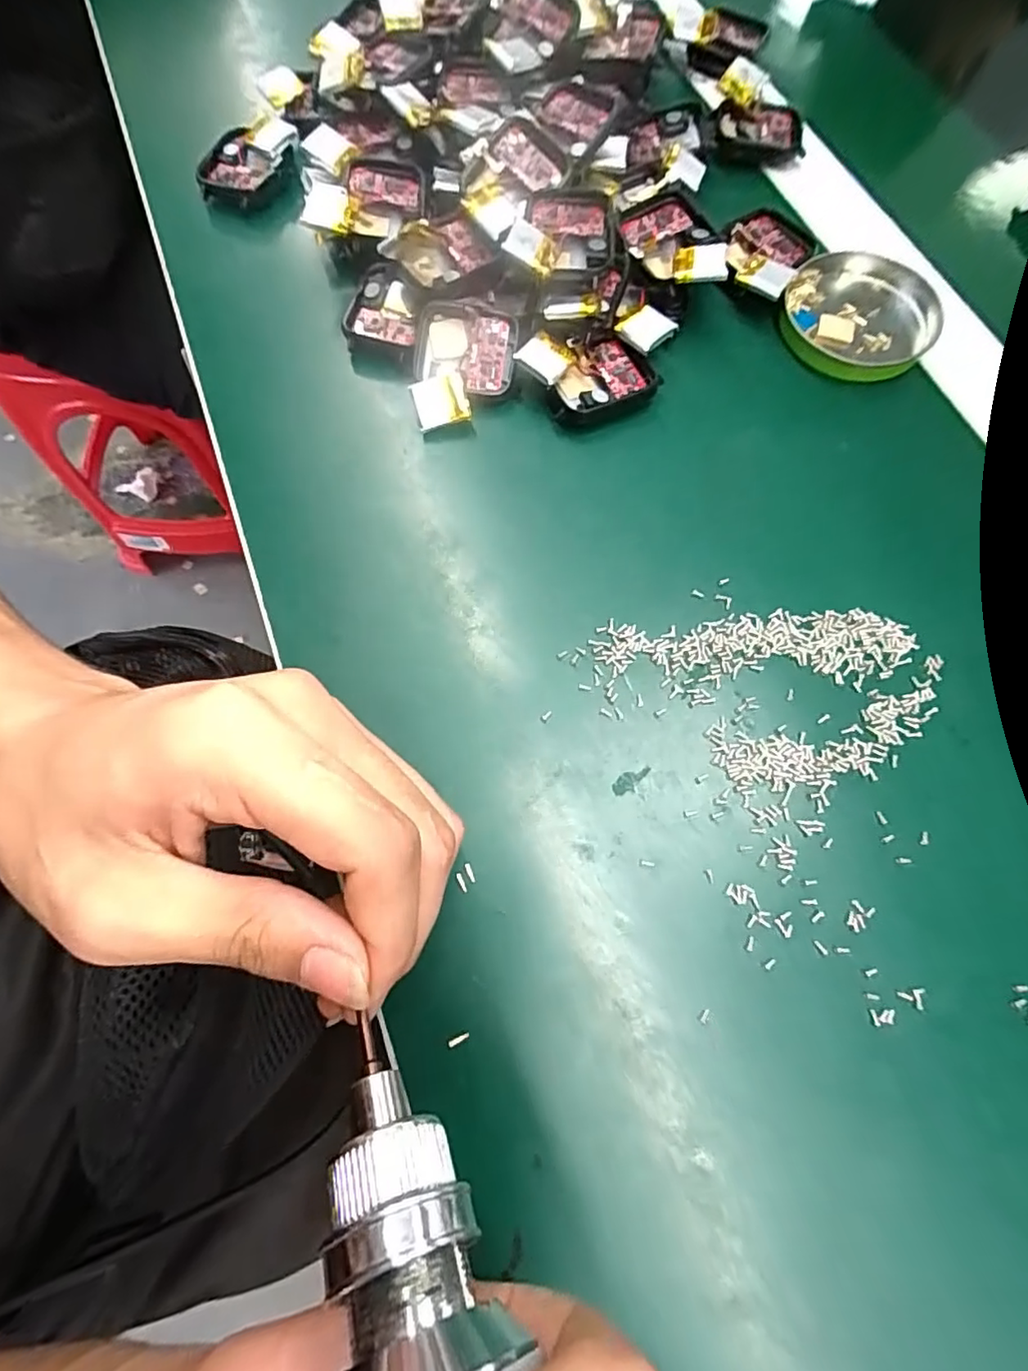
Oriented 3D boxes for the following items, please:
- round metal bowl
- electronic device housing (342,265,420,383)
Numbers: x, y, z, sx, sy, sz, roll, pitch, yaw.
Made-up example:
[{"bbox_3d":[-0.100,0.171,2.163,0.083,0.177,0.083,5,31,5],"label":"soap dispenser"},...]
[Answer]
[{"bbox_3d":[0.152,-0.163,0.263,0.064,0.010,0.062,0,71,0],"label":"round metal bowl"},{"bbox_3d":[-0.055,-0.159,0.260,0.030,0.015,0.049,5,71,2],"label":"electronic device housing"}]

